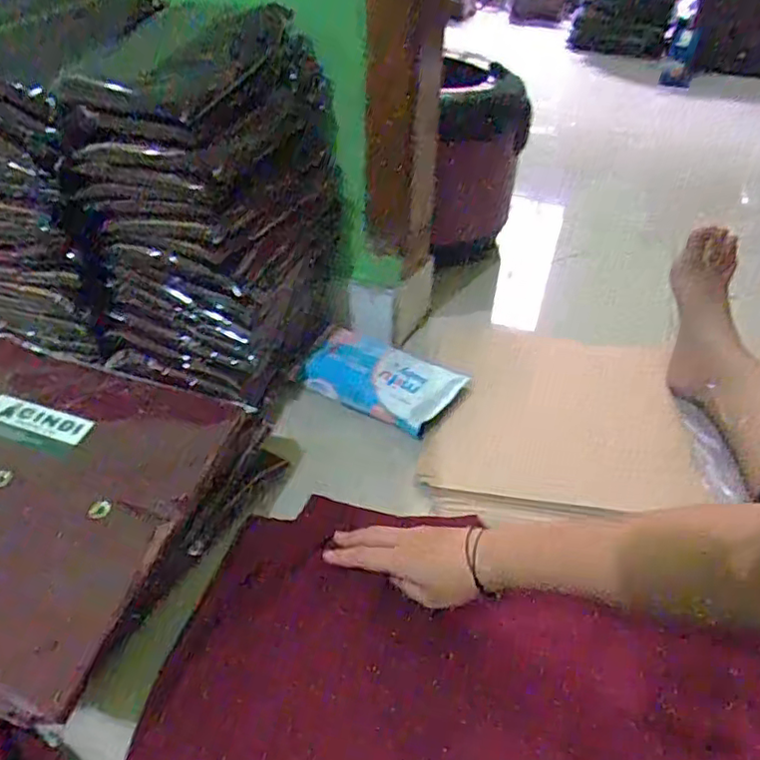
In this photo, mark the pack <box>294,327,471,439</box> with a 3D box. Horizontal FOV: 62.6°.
[{"bbox_3d":[0.004,0.000,0.706,0.165,0.035,0.104,23,45,23],"label":"pack"}]

